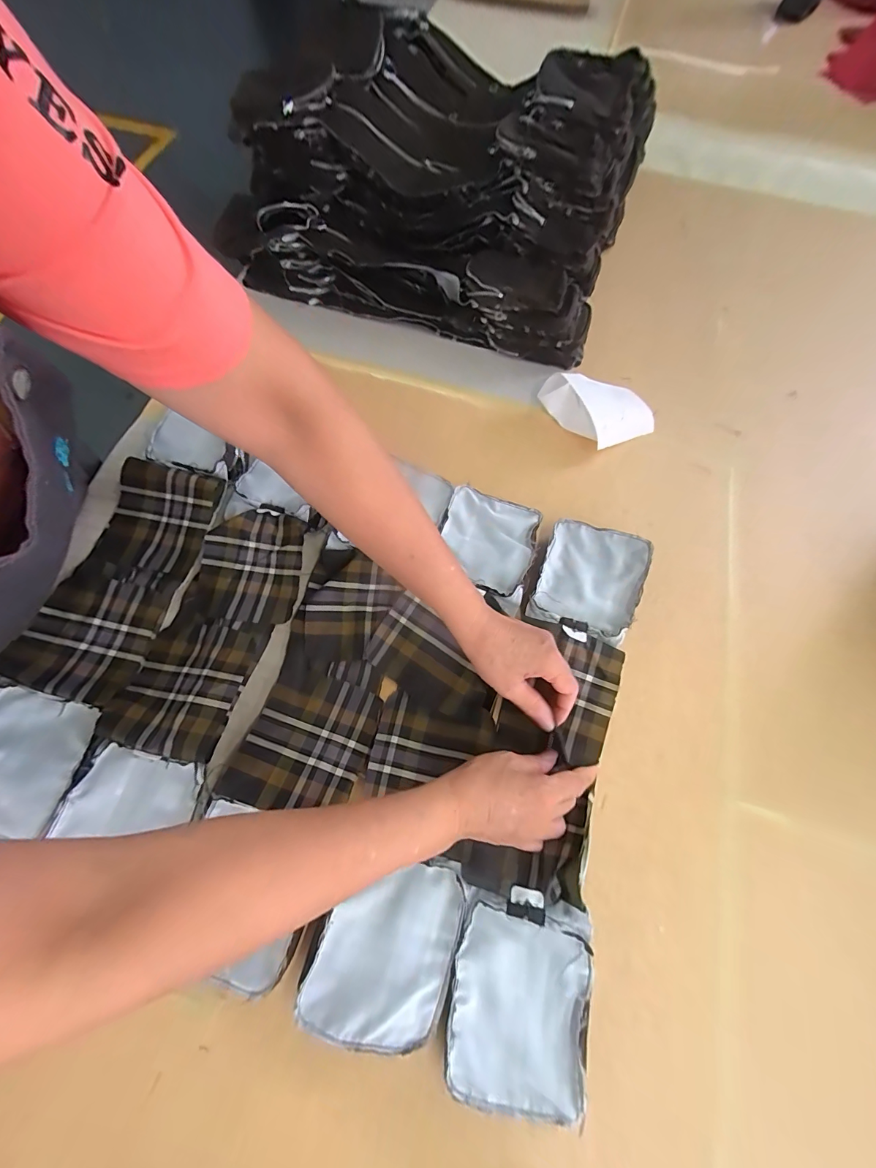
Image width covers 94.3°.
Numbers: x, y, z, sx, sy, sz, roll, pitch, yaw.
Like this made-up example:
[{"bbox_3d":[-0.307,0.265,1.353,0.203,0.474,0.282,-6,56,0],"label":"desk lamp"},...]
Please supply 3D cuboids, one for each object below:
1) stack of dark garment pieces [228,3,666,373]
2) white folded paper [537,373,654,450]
[{"bbox_3d":[0.009,-0.619,0.640,0.516,0.222,0.414,16,70,4],"label":"stack of dark garment pieces"},{"bbox_3d":[0.225,-0.250,0.567,0.153,0.047,0.102,35,72,10],"label":"white folded paper"}]

